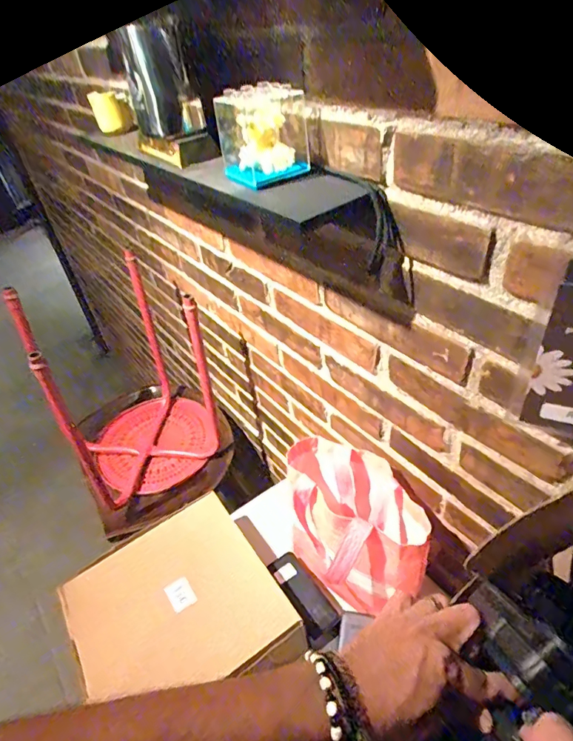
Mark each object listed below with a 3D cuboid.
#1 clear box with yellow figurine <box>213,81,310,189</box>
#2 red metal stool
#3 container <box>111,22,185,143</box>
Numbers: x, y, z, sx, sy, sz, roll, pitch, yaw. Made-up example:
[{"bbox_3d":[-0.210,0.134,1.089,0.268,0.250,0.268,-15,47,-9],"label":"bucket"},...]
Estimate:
[{"bbox_3d":[-0.023,-0.258,0.489,0.085,0.080,0.081,-23,43,-17],"label":"clear box with yellow figurine"},{"bbox_3d":[-0.347,0.060,1.012,0.322,0.398,0.403,-24,43,-18],"label":"red metal stool"},{"bbox_3d":[-0.172,-0.360,0.568,0.070,0.117,0.072,-17,41,-10],"label":"container"}]

